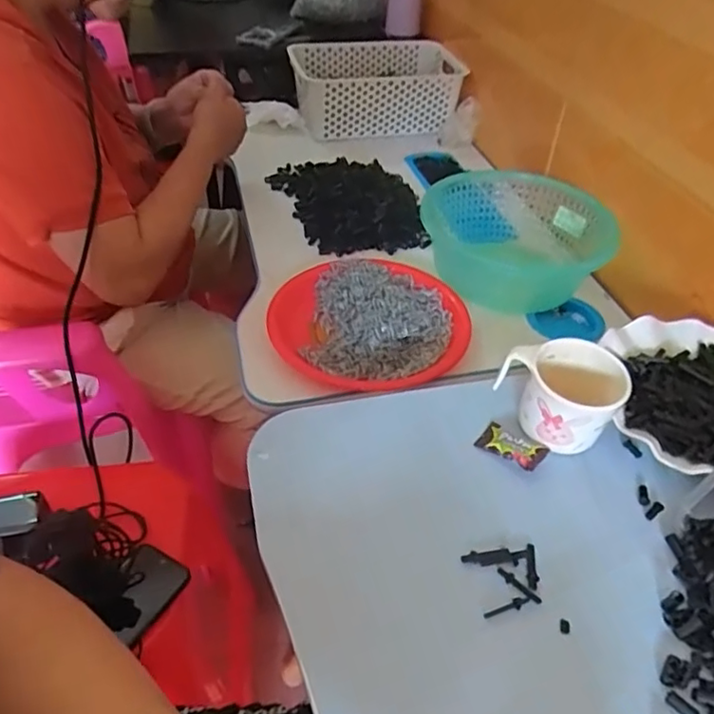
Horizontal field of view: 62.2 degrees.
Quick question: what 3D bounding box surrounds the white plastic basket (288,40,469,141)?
[{"bbox_3d":[0.036,-0.500,1.108,0.287,0.104,0.211,-11,45,-13],"label":"white plastic basket"}]

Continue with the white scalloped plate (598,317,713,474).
[{"bbox_3d":[0.309,0.036,0.526,0.161,0.034,0.172,1,43,-1],"label":"white scalloped plate"}]

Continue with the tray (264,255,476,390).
[{"bbox_3d":[0.015,-0.044,0.695,0.217,0.034,0.233,-31,53,-30],"label":"tray"}]

